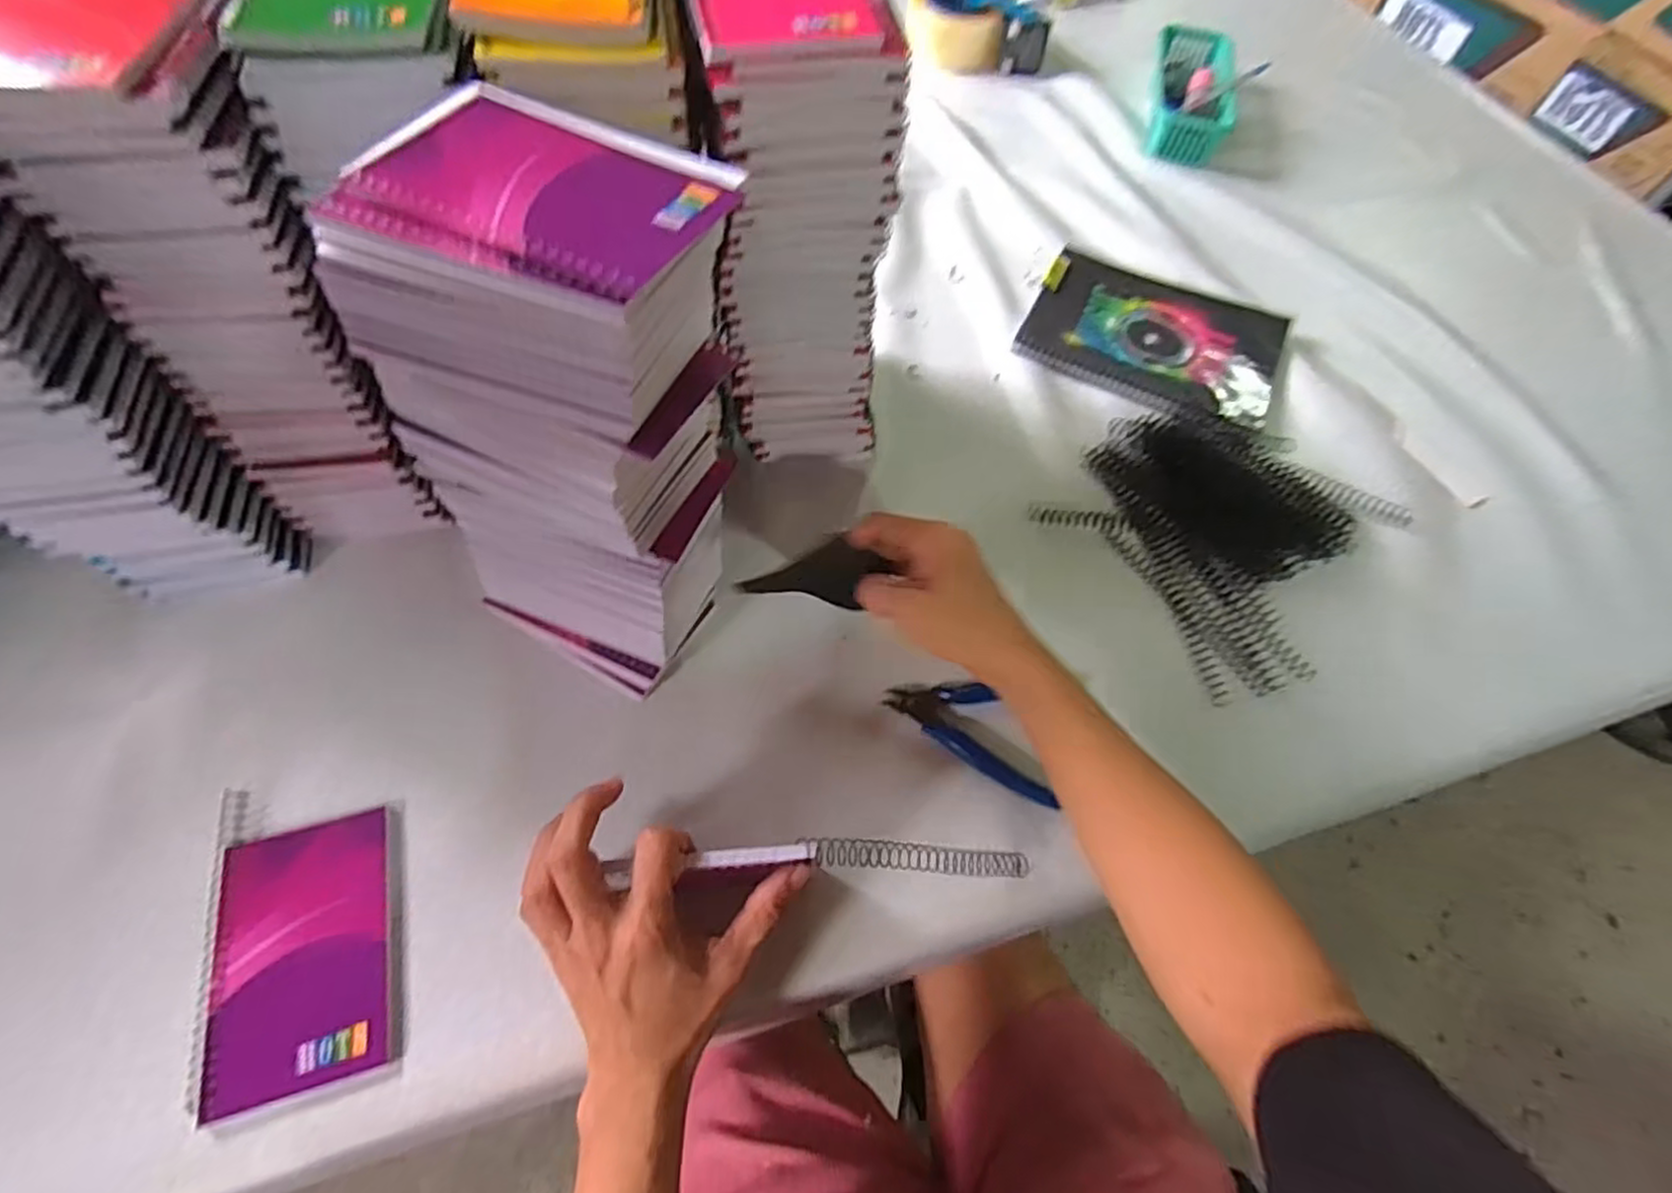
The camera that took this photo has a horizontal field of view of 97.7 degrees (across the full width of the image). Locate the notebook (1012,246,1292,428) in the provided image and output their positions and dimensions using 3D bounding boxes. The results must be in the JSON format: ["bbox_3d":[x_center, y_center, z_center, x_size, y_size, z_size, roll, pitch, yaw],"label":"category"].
[{"bbox_3d":[0.278,-0.225,0.635,0.212,0.014,0.153,25,62,11],"label":"notebook"}]

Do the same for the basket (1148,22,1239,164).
[{"bbox_3d":[0.401,-0.569,0.827,0.089,0.055,0.203,14,61,5],"label":"basket"}]

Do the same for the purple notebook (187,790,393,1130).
[{"bbox_3d":[-0.273,0.178,0.371,0.083,0.013,0.134,-14,62,-11],"label":"purple notebook"}]

